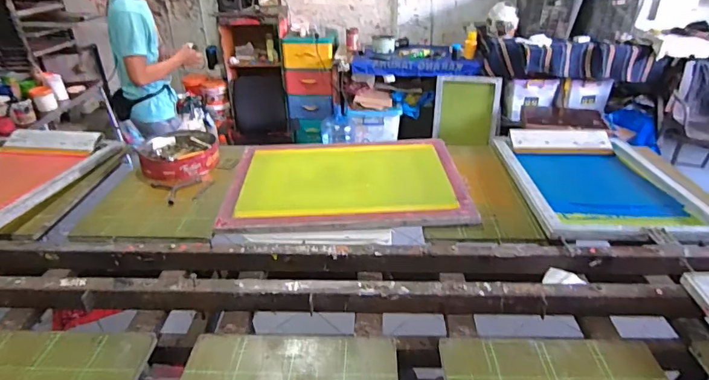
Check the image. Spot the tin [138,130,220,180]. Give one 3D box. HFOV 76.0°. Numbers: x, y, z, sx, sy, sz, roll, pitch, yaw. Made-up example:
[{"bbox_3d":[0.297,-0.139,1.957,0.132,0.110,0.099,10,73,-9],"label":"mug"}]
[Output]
[{"bbox_3d":[-0.616,-0.114,1.600,0.269,0.079,0.310,-15,33,-22],"label":"tin"}]

